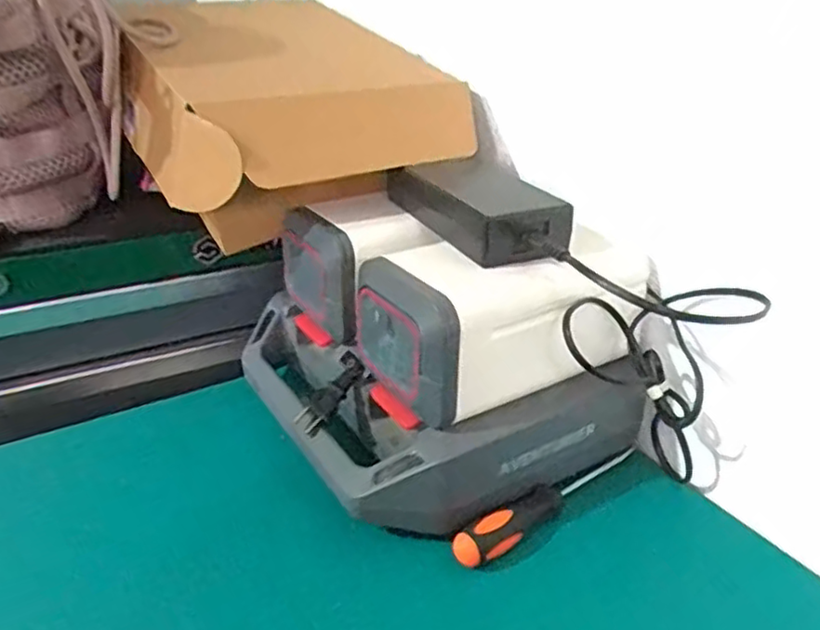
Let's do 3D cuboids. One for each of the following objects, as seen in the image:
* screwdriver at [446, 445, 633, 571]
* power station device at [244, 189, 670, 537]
[{"bbox_3d":[0.098,0.129,0.480,0.177,0.022,0.020,-20,33,-36],"label":"screwdriver"},{"bbox_3d":[0.024,0.015,0.542,0.243,0.162,0.256,-14,30,-28],"label":"power station device"}]

